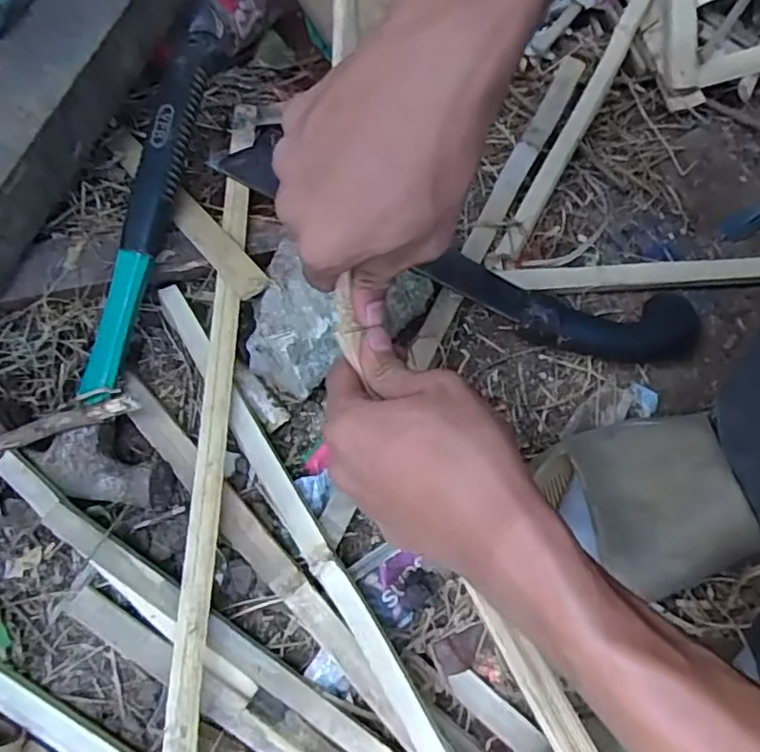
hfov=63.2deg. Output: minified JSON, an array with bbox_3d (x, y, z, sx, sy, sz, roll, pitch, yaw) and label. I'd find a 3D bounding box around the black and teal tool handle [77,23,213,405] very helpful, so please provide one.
[{"bbox_3d":[-0.161,-0.115,0.431,0.030,0.030,0.268,12,83,3],"label":"black and teal tool handle"}]

